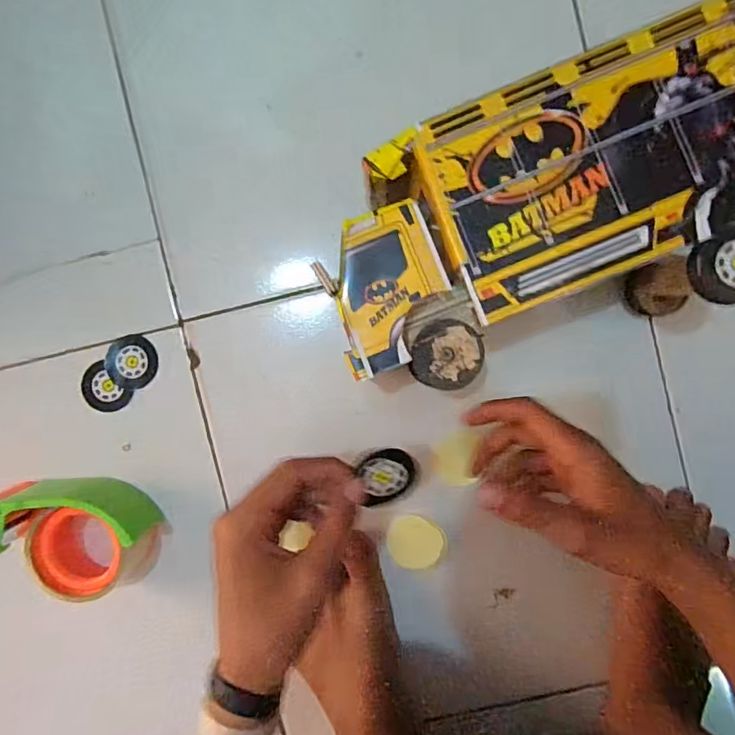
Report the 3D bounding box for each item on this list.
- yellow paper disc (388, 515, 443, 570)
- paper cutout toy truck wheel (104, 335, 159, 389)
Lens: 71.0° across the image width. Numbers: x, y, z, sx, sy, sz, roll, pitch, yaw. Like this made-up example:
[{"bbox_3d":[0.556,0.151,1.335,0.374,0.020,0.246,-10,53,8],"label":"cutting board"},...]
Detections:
[{"bbox_3d":[0.042,0.155,0.458,0.046,0.010,0.044,0,92,1],"label":"yellow paper disc"},{"bbox_3d":[-0.214,-0.005,0.466,0.045,0.005,0.048,-1,96,-8],"label":"paper cutout toy truck wheel"}]

